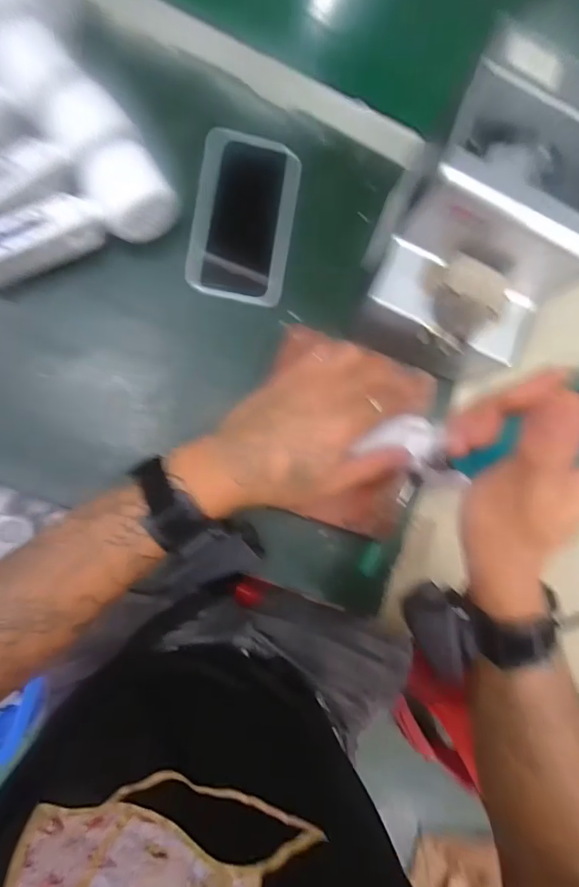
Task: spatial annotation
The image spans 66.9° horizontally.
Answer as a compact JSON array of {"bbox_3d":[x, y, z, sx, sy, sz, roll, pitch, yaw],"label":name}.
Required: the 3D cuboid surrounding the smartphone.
[{"bbox_3d":[-0.039,-0.198,0.381,0.084,0.008,0.147,8,84,-8],"label":"smartphone"}]

